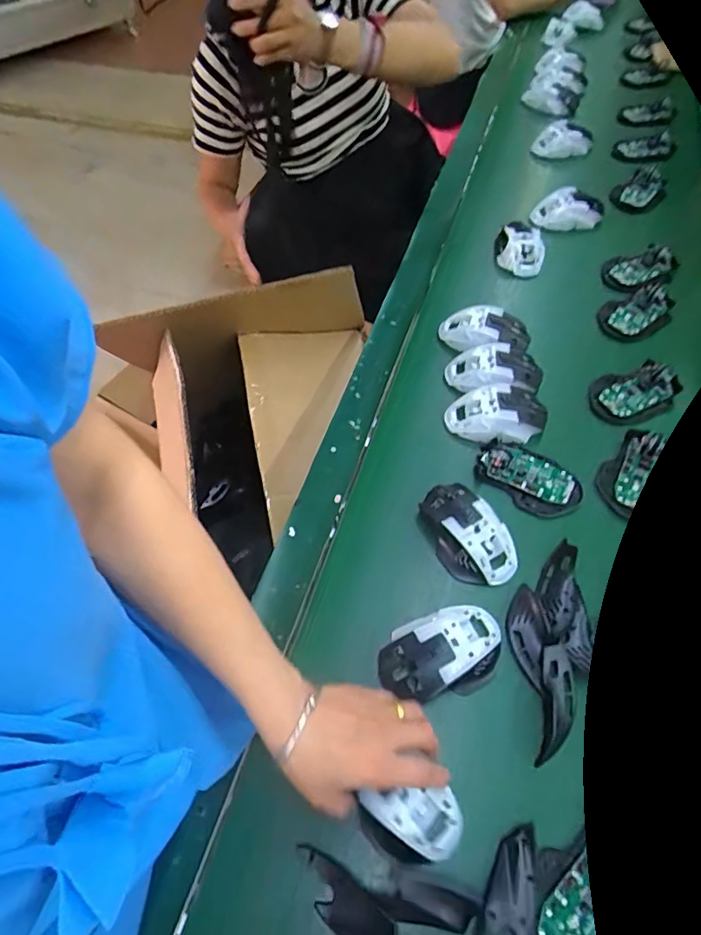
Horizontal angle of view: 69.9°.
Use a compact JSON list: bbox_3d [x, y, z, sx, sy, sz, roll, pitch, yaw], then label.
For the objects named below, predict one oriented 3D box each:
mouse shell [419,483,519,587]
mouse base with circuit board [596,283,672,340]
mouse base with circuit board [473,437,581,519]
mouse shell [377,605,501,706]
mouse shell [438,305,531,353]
[{"bbox_3d":[0.120,0.064,0.508,0.066,0.028,0.111,-26,61,-14],"label":"mouse shell"},{"bbox_3d":[0.396,-0.214,0.688,0.111,0.022,0.067,-26,61,-14],"label":"mouse base with circuit board"},{"bbox_3d":[0.196,0.008,0.552,0.113,0.028,0.066,32,64,20],"label":"mouse base with circuit board"},{"bbox_3d":[0.083,0.165,0.449,0.114,0.029,0.070,-9,58,-4],"label":"mouse shell"},{"bbox_3d":[0.176,-0.176,0.656,0.116,0.037,0.066,11,59,8],"label":"mouse shell"}]

